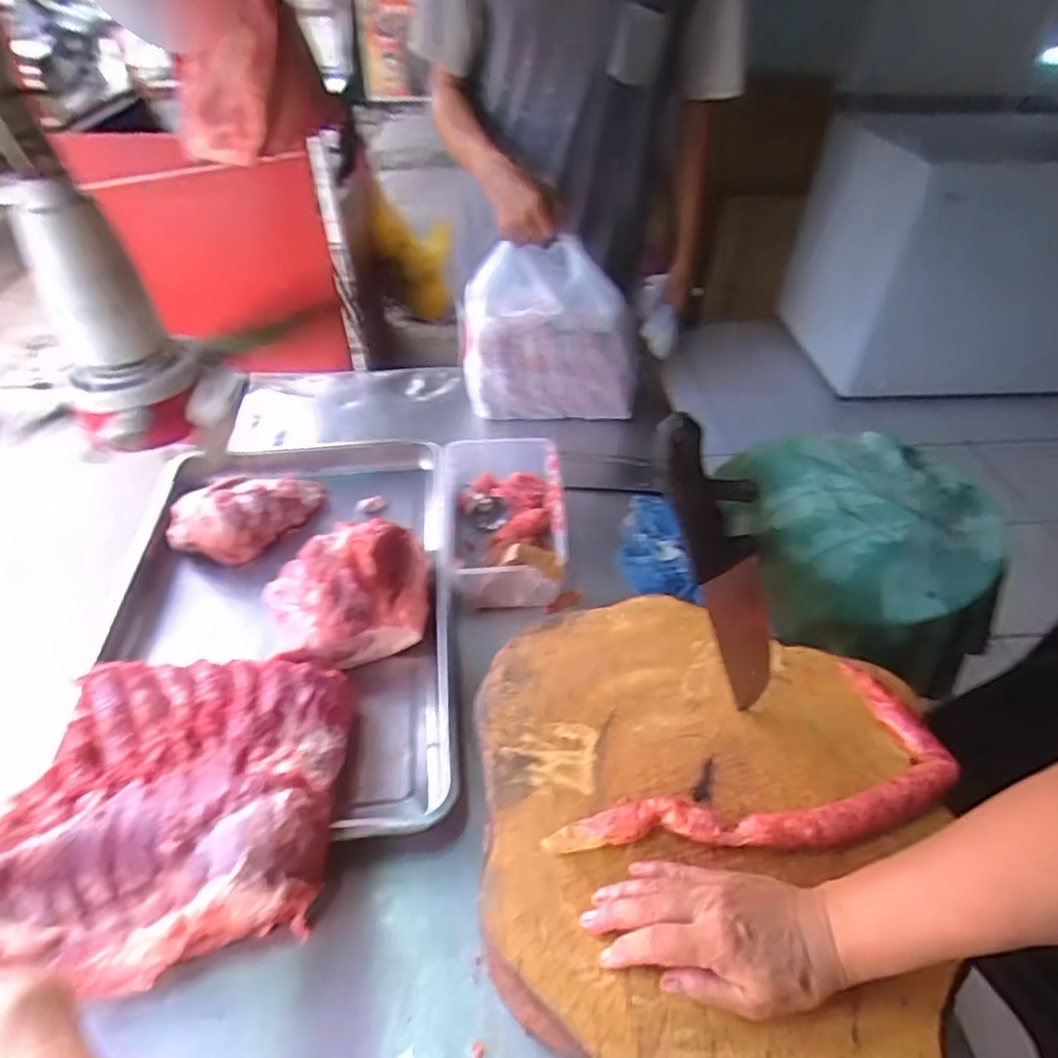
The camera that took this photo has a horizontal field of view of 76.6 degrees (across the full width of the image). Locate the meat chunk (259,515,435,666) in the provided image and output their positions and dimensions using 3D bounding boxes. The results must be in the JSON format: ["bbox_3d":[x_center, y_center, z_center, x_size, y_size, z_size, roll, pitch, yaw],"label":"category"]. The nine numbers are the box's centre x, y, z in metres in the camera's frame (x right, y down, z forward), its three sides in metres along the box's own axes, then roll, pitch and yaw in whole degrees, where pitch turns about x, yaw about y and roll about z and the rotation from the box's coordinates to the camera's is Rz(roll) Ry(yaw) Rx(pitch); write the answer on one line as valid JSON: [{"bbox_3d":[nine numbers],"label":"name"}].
[{"bbox_3d":[-0.206,0.064,0.770,0.184,0.080,0.161,-12,43,-14],"label":"meat chunk"}]

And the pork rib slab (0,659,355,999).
[{"bbox_3d":[-0.305,0.230,0.596,0.263,0.067,0.288,-2,42,-3],"label":"pork rib slab"}]

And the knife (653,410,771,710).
[{"bbox_3d":[0.155,0.033,0.512,0.055,0.304,0.032,-17,40,14],"label":"knife"}]

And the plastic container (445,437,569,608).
[{"bbox_3d":[-0.032,-0.016,0.872,0.147,0.076,0.250,-2,42,-3],"label":"plastic container"}]

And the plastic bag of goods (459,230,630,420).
[{"bbox_3d":[0.034,-0.315,1.091,0.281,0.240,0.136,3,42,2],"label":"plastic bag of goods"}]

